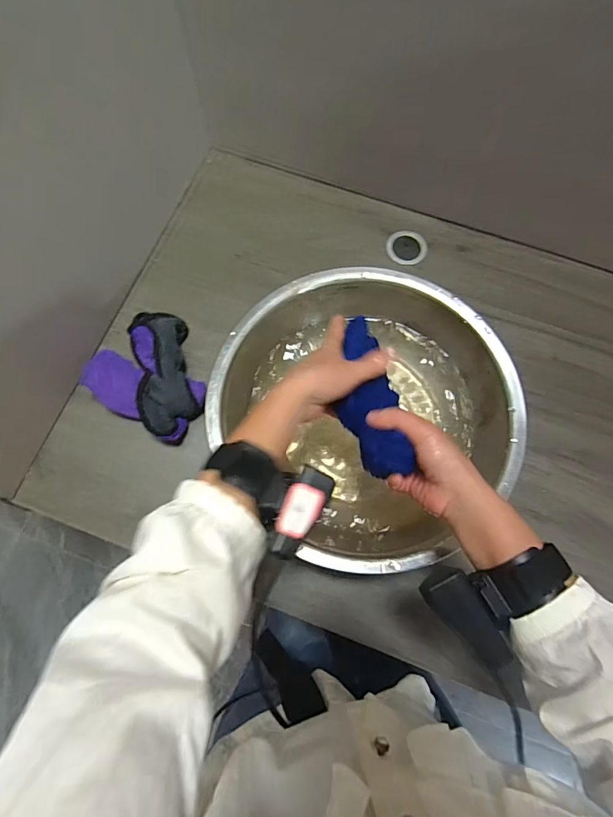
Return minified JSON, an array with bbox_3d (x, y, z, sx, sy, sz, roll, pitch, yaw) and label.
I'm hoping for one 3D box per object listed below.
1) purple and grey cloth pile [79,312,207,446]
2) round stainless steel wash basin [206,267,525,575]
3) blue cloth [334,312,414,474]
[{"bbox_3d":[-0.186,-0.049,0.535,0.149,0.054,0.146,28,75,7],"label":"purple and grey cloth pile"},{"bbox_3d":[0.067,-0.005,0.509,0.315,0.092,0.307,0,73,-1],"label":"round stainless steel wash basin"},{"bbox_3d":[0.056,-0.013,0.385,0.052,0.038,0.159,-5,57,-2],"label":"blue cloth"}]

